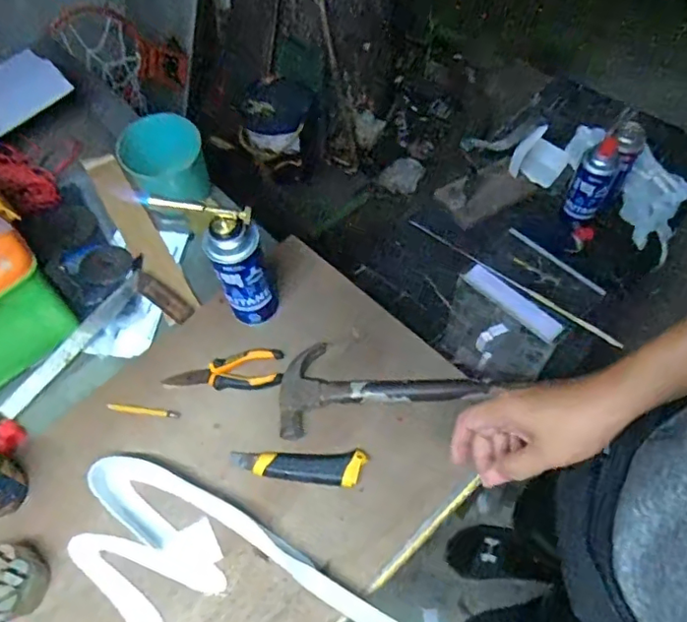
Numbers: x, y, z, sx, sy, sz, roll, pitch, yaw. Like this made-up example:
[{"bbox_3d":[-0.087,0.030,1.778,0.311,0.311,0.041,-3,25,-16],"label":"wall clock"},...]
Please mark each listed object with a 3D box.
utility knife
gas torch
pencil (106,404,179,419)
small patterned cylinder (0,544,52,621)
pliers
[{"bbox_3d":[-0.055,0.187,0.675,0.163,0.020,0.040,-1,61,2],"label":"utility knife"},{"bbox_3d":[-0.142,-0.053,0.698,0.099,0.234,0.060,-20,62,-8],"label":"gas torch"},{"bbox_3d":[-0.257,0.128,0.725,0.093,0.011,0.011,5,61,5],"label":"pencil"},{"bbox_3d":[-0.368,0.293,0.610,0.076,0.051,0.074,-1,61,2],"label":"small patterned cylinder"},{"bbox_3d":[-0.157,0.078,0.741,0.152,0.012,0.054,-4,61,0],"label":"pliers"}]

